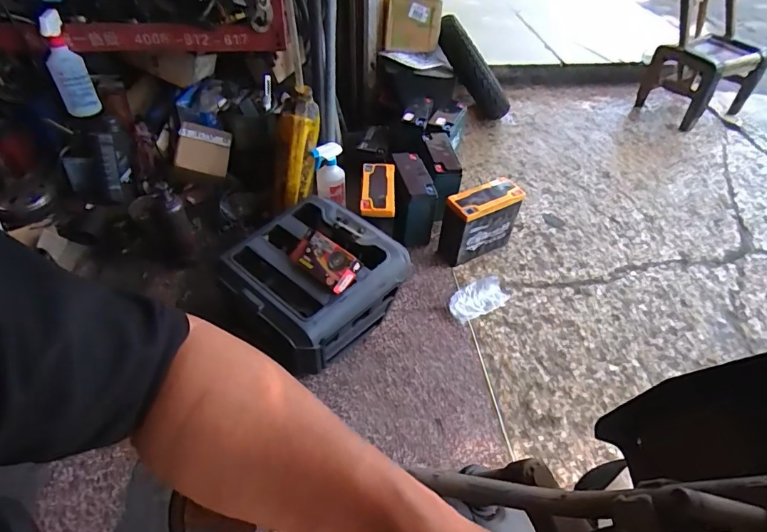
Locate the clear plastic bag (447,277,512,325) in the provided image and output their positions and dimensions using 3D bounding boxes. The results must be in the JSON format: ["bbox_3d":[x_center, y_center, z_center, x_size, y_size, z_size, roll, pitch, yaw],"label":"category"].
[{"bbox_3d":[0.216,0.073,1.046,0.135,0.028,0.075,-19,50,-19],"label":"clear plastic bag"}]

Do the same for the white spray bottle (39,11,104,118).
[{"bbox_3d":[-0.700,-0.431,1.014,0.073,0.216,0.073,-23,51,-22],"label":"white spray bottle"}]

